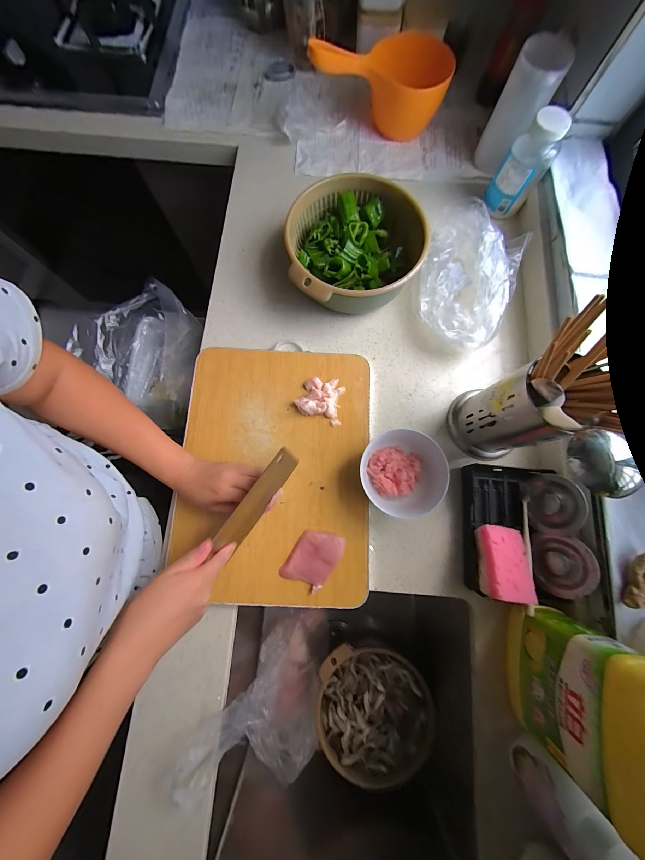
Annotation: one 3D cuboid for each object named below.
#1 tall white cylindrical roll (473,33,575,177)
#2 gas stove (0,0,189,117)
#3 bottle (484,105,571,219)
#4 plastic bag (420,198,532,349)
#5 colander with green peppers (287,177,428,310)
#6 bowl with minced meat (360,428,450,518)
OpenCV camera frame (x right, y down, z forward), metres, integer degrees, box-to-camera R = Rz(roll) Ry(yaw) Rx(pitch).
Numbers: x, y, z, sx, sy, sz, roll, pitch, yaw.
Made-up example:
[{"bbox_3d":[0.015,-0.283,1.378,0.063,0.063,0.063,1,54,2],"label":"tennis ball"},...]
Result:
[{"bbox_3d":[0.360,-0.590,0.512,0.081,0.148,0.072,27,79,5],"label":"tall white cylindrical roll"},{"bbox_3d":[-0.705,-0.926,0.646,0.726,0.081,0.397,3,78,0],"label":"gas stove"},{"bbox_3d":[0.363,-0.475,0.499,0.075,0.133,0.060,32,79,6],"label":"bottle"},{"bbox_3d":[0.253,-0.267,0.478,0.158,0.098,0.250,22,78,4],"label":"plastic bag"},{"bbox_3d":[0.054,-0.313,0.486,0.218,0.093,0.223,-7,78,-3],"label":"colander with green peppers"},{"bbox_3d":[0.122,0.067,0.422,0.124,0.065,0.124,0,78,-1],"label":"bowl with minced meat"}]

